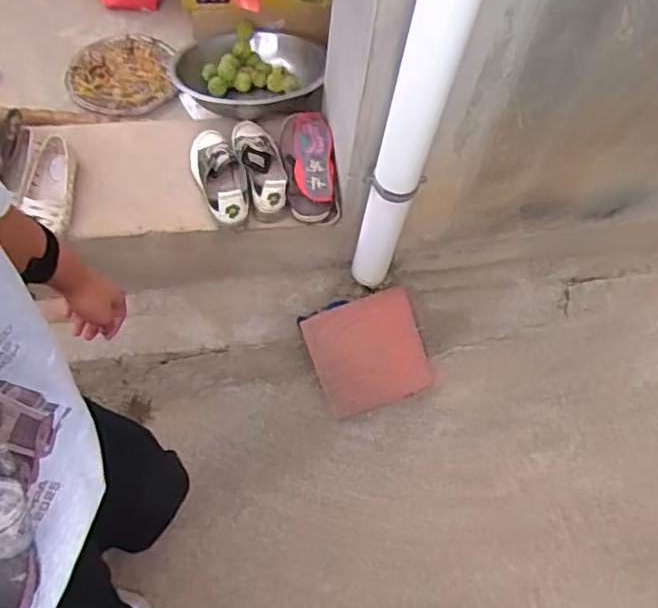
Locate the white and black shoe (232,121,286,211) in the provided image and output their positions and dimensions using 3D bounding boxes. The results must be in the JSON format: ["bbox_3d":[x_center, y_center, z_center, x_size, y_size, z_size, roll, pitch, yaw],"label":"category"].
[{"bbox_3d":[-0.133,-0.279,1.175,0.076,0.052,0.216,-17,65,-12],"label":"white and black shoe"}]

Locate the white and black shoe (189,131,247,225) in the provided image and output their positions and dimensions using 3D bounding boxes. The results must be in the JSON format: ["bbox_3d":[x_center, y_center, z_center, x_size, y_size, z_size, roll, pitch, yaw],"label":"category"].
[{"bbox_3d":[-0.206,-0.248,1.161,0.086,0.060,0.205,-22,67,-15],"label":"white and black shoe"}]

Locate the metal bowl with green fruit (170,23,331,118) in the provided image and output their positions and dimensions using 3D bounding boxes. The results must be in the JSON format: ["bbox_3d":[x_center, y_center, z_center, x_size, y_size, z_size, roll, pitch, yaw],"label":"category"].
[{"bbox_3d":[-0.166,-0.490,1.290,0.306,0.105,0.259,-1,63,-5],"label":"metal bowl with green fruit"}]

